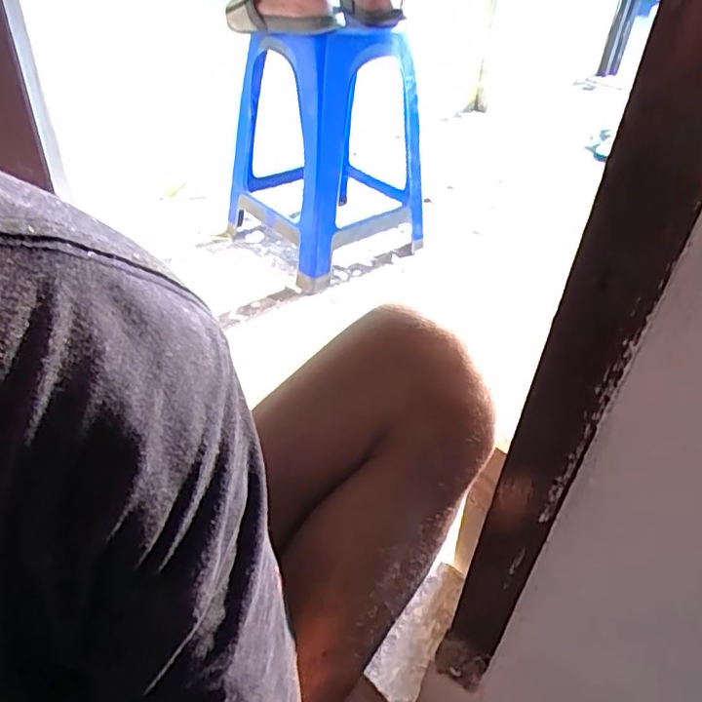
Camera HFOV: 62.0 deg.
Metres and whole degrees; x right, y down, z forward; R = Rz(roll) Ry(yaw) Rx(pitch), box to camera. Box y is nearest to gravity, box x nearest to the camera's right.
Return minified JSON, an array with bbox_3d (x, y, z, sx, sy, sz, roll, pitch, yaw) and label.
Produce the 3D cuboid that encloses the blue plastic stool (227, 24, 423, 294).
[{"bbox_3d":[-0.040,-0.456,1.258,0.373,0.451,0.327,-28,48,-34],"label":"blue plastic stool"}]

